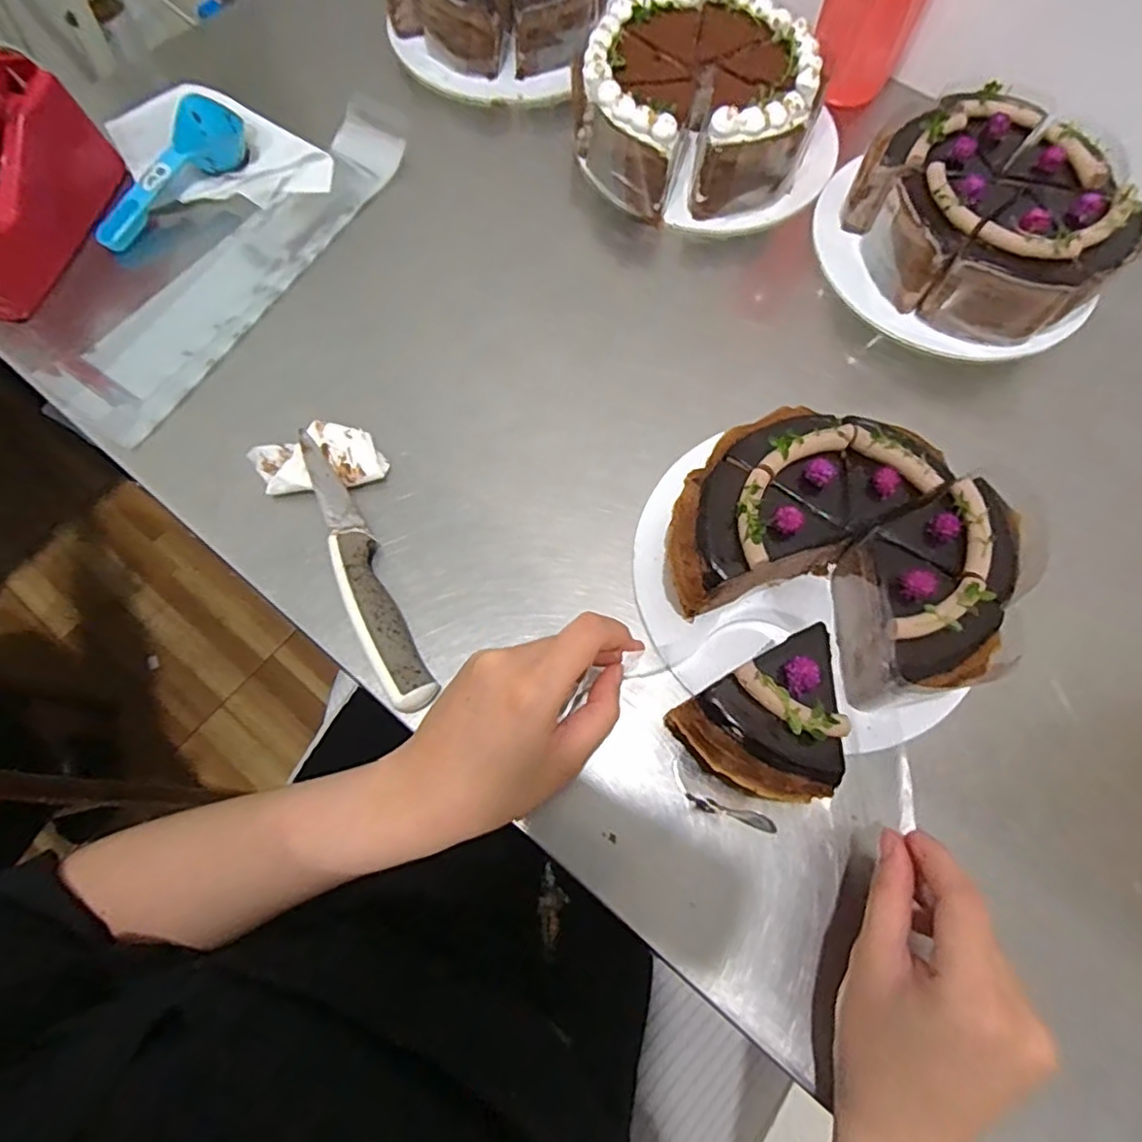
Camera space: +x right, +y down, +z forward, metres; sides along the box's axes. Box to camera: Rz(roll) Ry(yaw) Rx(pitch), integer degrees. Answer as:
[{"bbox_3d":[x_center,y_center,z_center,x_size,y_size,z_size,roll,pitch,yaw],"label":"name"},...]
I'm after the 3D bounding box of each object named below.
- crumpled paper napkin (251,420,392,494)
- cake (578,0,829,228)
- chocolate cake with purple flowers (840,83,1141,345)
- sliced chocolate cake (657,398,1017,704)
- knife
[{"bbox_3d":[-0.160,-0.071,0.412,0.082,0.019,0.042,-4,70,-3],"label":"crumpled paper napkin"},{"bbox_3d":[0.100,-0.357,0.495,0.168,0.065,0.169,1,69,-1],"label":"cake"},{"bbox_3d":[0.292,-0.246,0.461,0.139,0.081,0.171,-35,74,-14],"label":"chocolate cake with purple flowers"},{"bbox_3d":[0.145,-0.010,0.364,0.176,0.066,0.146,26,71,8],"label":"sliced chocolate cake"},{"bbox_3d":[-0.126,-0.001,0.381,0.027,0.024,0.184,-26,72,-11],"label":"knife"}]

